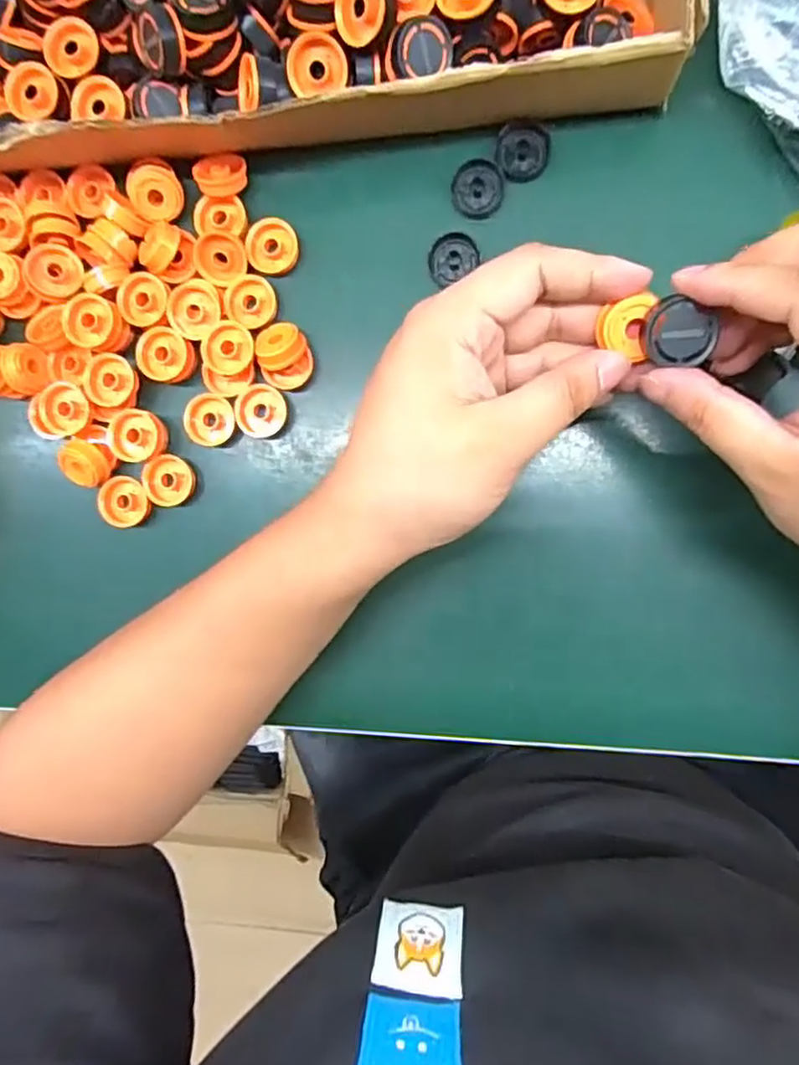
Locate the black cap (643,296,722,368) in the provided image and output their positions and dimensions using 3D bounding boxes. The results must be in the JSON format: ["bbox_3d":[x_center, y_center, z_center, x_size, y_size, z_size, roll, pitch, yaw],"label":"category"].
[{"bbox_3d":[0.099,-0.071,0.236,0.024,0.008,0.020,16,113,12],"label":"black cap"}]

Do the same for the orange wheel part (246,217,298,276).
[{"bbox_3d":[-0.063,-0.142,0.329,0.025,0.010,0.026,0,92,8],"label":"orange wheel part"}]

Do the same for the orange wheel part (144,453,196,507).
[{"bbox_3d":[-0.119,-0.027,0.341,0.023,0.011,0.026,-3,91,8],"label":"orange wheel part"}]

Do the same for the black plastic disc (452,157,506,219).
[{"bbox_3d":[0.037,-0.164,0.317,0.023,0.010,0.024,0,92,8],"label":"black plastic disc"}]

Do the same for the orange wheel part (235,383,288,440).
[{"bbox_3d":[-0.070,-0.061,0.333,0.024,0.011,0.025,7,93,7],"label":"orange wheel part"}]

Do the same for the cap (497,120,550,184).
[{"bbox_3d":[0.059,-0.180,0.313,0.024,0.013,0.021,-4,91,8],"label":"cap"}]

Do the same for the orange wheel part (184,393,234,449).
[{"bbox_3d":[-0.096,-0.057,0.336,0.022,0.010,0.025,6,92,7],"label":"orange wheel part"}]

